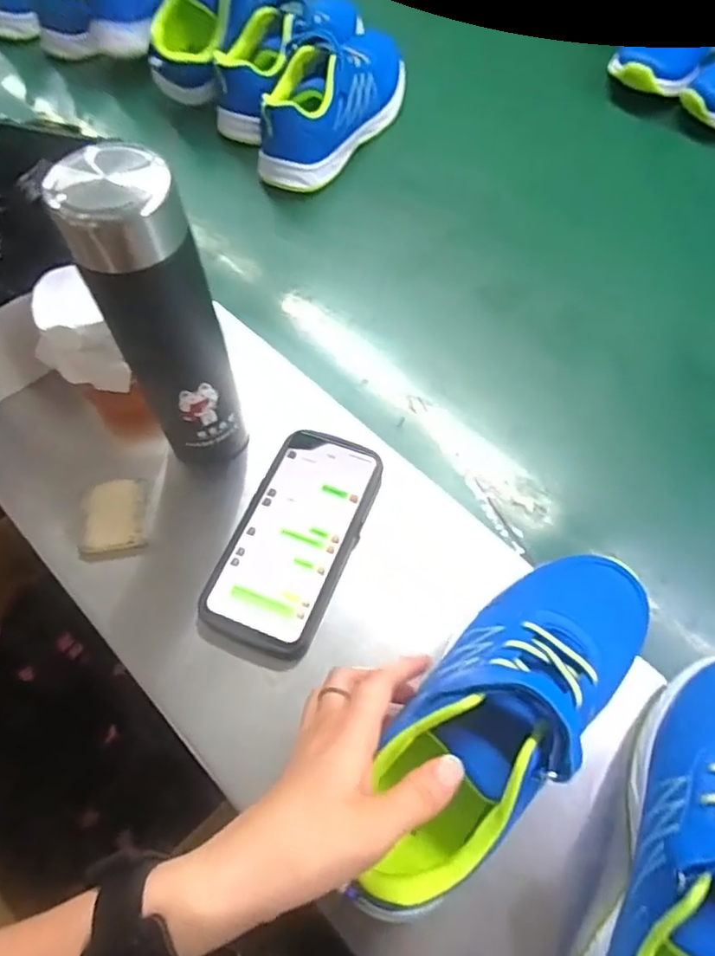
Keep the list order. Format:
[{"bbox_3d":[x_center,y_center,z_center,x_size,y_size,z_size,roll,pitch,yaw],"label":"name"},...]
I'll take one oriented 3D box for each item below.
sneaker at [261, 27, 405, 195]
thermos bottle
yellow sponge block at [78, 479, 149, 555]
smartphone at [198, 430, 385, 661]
[{"bbox_3d":[-0.023,-0.407,0.668,0.086,0.086,0.228,31,64,16],"label":"sneaker"},{"bbox_3d":[-0.115,-0.090,0.394,0.056,0.219,0.058,-13,59,-4],"label":"thermos bottle"},{"bbox_3d":[-0.177,0.028,0.460,0.043,0.017,0.051,-6,62,-1],"label":"yellow sponge block"},{"bbox_3d":[-0.043,0.040,0.448,0.080,0.010,0.162,18,65,11],"label":"smartphone"}]

